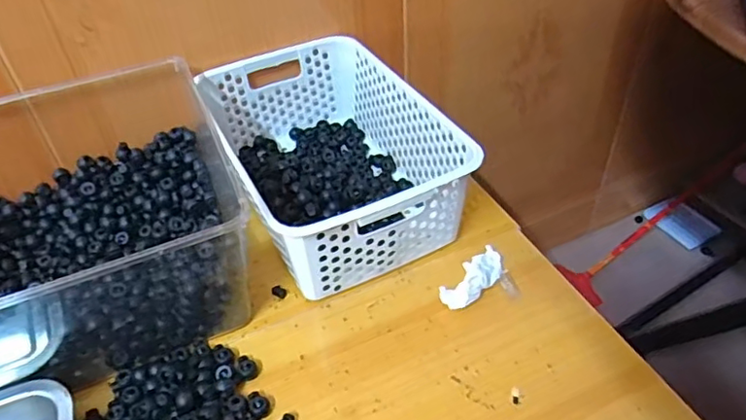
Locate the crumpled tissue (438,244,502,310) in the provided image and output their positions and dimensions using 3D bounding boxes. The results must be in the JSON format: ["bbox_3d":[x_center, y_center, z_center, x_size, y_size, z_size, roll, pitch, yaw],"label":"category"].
[{"bbox_3d":[0.096,0.064,0.552,0.035,0.023,0.081,29,53,32],"label":"crumpled tissue"}]

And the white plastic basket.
[{"bbox_3d":[-0.045,-0.059,0.628,0.203,0.111,0.300,-21,45,-15],"label":"white plastic basket"}]

